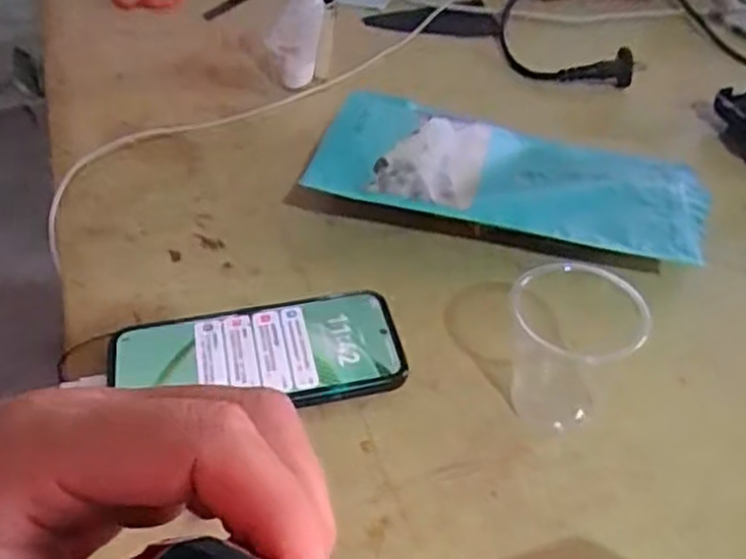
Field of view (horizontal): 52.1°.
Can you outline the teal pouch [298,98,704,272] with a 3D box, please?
[{"bbox_3d":[0.102,-0.076,0.548,0.266,0.055,0.170,10,42,10],"label":"teal pouch"}]

